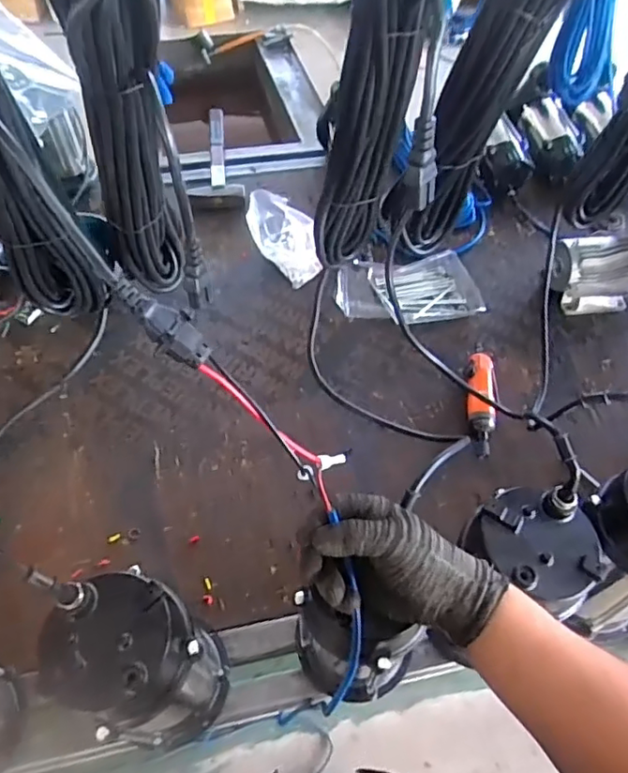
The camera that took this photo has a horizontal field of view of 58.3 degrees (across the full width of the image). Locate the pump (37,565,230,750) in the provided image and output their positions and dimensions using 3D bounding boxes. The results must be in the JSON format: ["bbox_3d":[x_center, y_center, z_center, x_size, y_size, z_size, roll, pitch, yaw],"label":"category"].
[{"bbox_3d":[-0.162,0.286,0.573,0.116,0.262,0.114,1,56,-1],"label":"pump"}]

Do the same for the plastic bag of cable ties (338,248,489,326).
[{"bbox_3d":[0.173,-0.182,1.041,0.259,0.041,0.162,-1,57,-2],"label":"plastic bag of cable ties"}]

